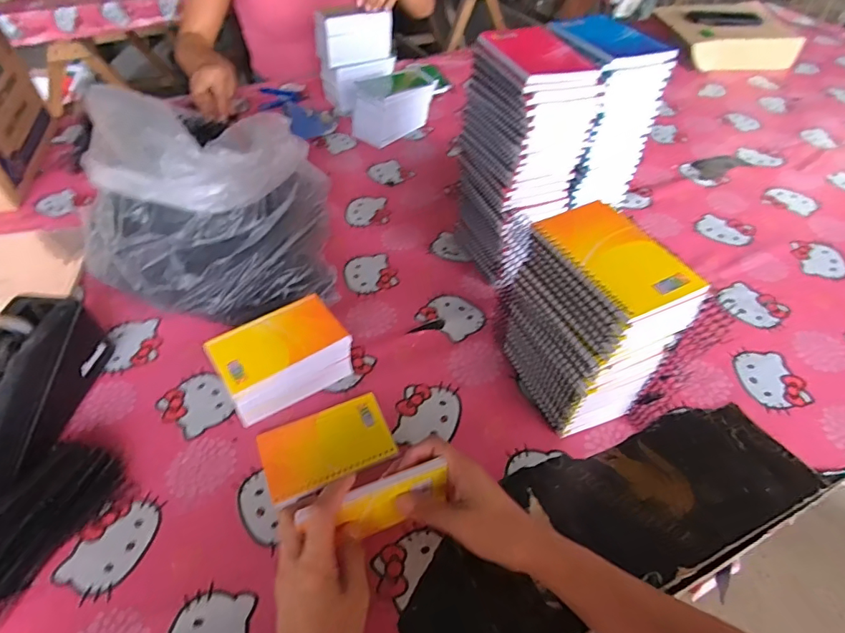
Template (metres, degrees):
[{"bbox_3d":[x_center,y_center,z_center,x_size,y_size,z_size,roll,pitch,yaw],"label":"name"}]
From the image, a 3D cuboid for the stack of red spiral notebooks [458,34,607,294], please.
[{"bbox_3d":[0.122,-0.183,0.607,0.105,0.283,0.130,-18,50,-16],"label":"stack of red spiral notebooks"}]

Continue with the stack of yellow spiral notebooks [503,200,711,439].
[{"bbox_3d":[0.158,0.015,0.475,0.090,0.207,0.130,-19,51,-17],"label":"stack of yellow spiral notebooks"}]

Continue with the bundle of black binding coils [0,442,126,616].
[{"bbox_3d":[-0.351,0.184,0.428,0.070,0.033,0.153,20,51,17],"label":"bundle of black binding coils"}]

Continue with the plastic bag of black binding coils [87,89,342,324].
[{"bbox_3d":[-0.261,-0.139,0.602,0.288,0.224,0.244,-14,49,-13],"label":"plastic bag of black binding coils"}]

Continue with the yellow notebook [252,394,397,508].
[{"bbox_3d":[-0.098,0.134,0.498,0.129,0.009,0.080,-21,51,-19],"label":"yellow notebook"}]

